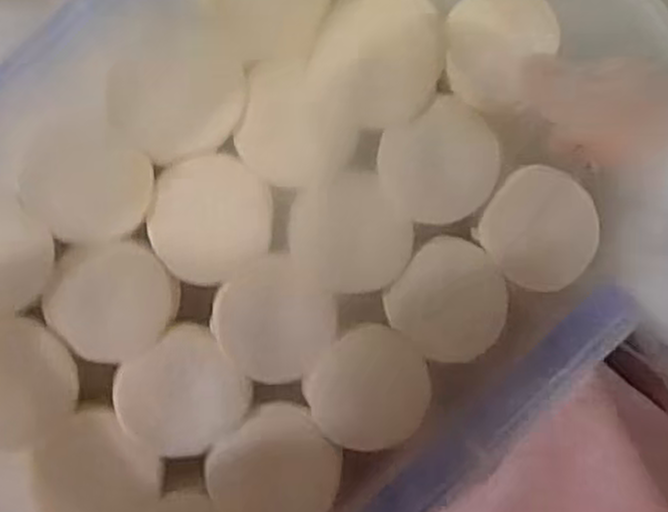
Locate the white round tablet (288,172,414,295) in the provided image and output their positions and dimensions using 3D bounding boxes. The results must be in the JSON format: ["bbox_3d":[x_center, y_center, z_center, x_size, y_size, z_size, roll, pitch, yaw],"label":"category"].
[{"bbox_3d":[0.010,-0.012,0.441,0.063,0.004,0.065,-32,97,-5],"label":"white round tablet"}]

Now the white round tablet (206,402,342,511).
[{"bbox_3d":[-0.031,0.120,0.435,0.068,0.010,0.068,-44,97,-3],"label":"white round tablet"}]

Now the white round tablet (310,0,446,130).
[{"bbox_3d":[0.025,-0.107,0.427,0.068,0.015,0.073,0,93,-7],"label":"white round tablet"}]

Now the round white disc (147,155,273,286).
[{"bbox_3d":[-0.066,-0.020,0.431,0.063,0.004,0.067,-2,93,-7],"label":"round white disc"}]

